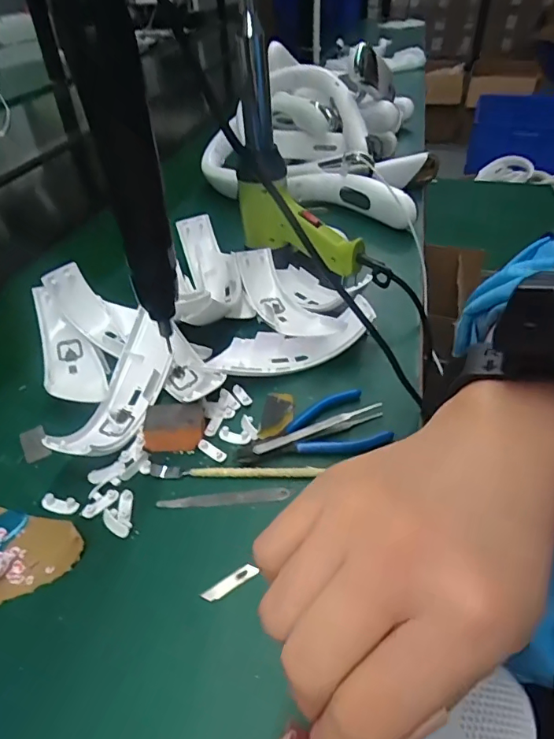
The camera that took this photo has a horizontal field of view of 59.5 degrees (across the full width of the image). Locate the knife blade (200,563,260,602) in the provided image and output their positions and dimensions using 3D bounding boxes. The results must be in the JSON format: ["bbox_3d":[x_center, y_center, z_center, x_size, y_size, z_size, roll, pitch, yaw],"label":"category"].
[{"bbox_3d":[-0.030,0.138,0.313,0.036,0.004,0.010,-24,53,-26],"label":"knife blade"}]

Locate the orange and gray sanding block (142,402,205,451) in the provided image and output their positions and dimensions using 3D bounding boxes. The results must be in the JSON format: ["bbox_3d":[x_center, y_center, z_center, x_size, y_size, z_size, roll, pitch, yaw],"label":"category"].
[{"bbox_3d":[-0.083,0.047,0.400,0.047,0.025,0.031,-1,40,2],"label":"orange and gray sanding block"}]

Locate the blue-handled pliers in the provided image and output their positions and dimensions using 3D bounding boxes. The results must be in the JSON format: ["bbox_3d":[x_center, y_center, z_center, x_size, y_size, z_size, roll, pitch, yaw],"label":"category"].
[{"bbox_3d":[0.028,0.055,0.402,0.124,0.010,0.062,-19,43,-18],"label":"blue-handled pliers"}]

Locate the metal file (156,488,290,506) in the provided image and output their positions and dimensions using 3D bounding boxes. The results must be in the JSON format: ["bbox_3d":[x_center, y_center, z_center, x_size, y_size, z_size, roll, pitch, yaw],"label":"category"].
[{"bbox_3d":[-0.039,0.096,0.364,0.096,0.004,0.011,-3,40,-1],"label":"metal file"}]

